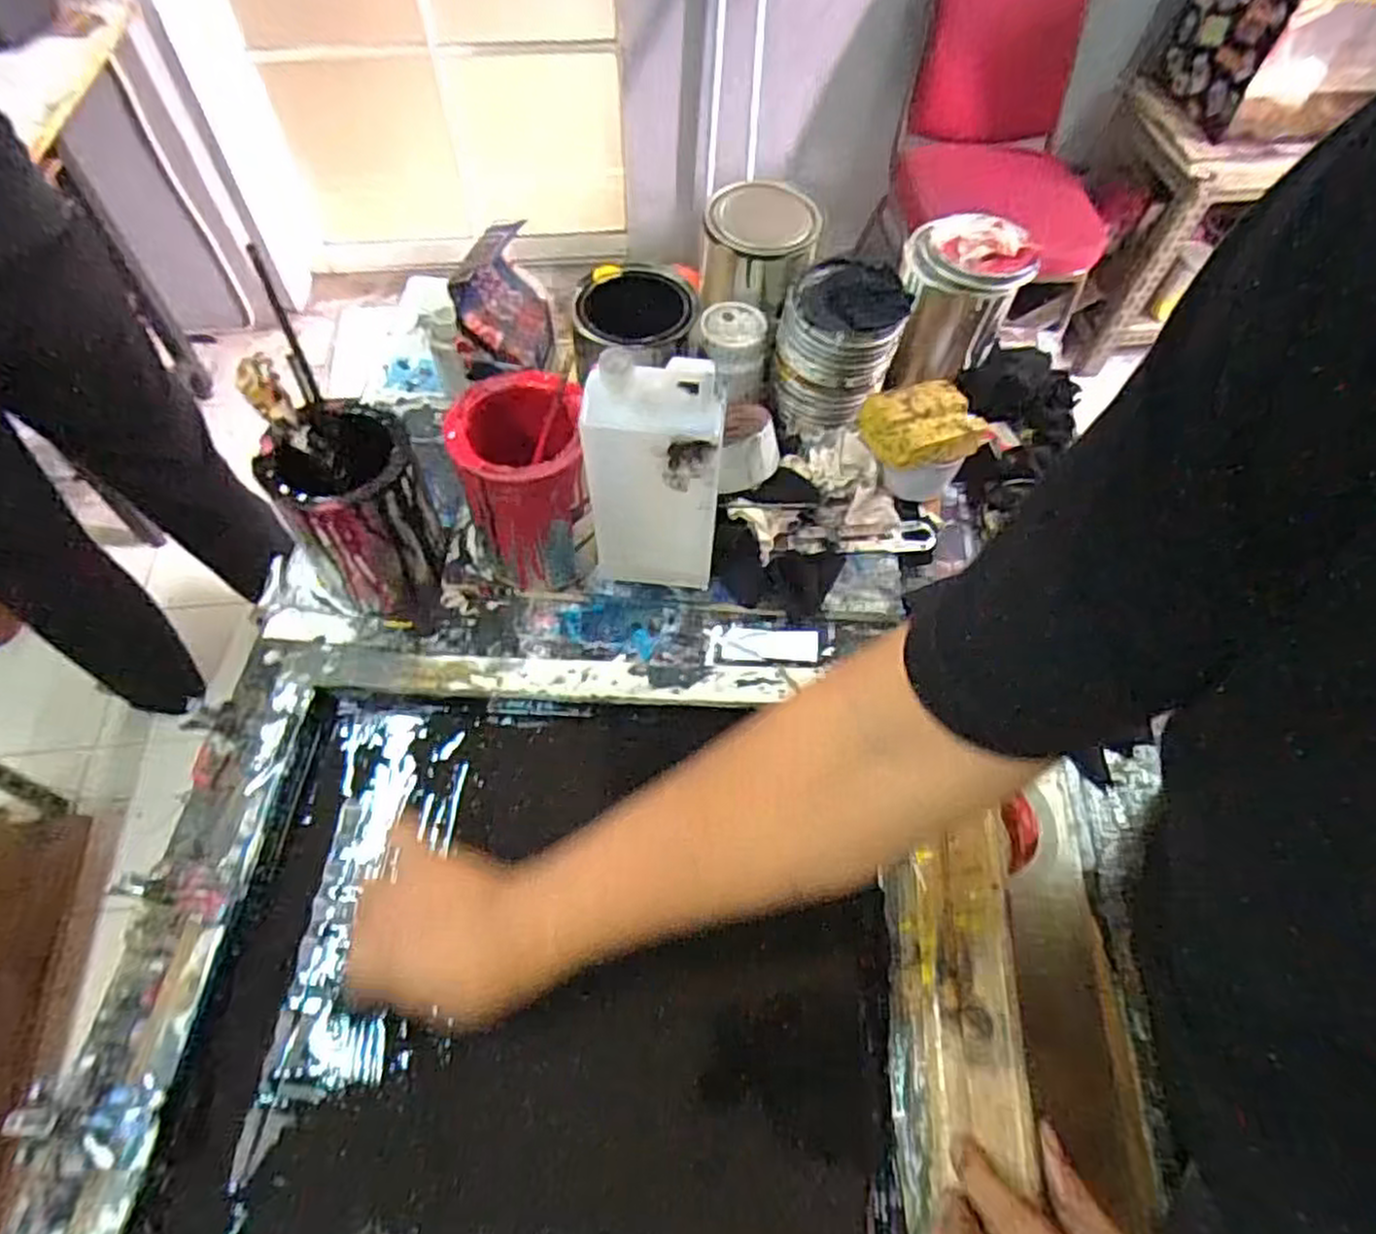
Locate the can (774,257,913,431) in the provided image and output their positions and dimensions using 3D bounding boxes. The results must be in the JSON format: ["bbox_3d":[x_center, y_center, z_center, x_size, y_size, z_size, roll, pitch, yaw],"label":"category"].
[{"bbox_3d":[0.136,-0.245,0.698,0.100,0.112,0.094,1,59,-1],"label":"can"}]

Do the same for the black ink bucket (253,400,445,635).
[{"bbox_3d":[-0.260,-0.080,0.610,0.105,0.142,0.112,1,59,-1],"label":"black ink bucket"}]

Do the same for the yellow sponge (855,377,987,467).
[{"bbox_3d":[0.204,-0.169,0.668,0.105,0.029,0.070,-19,62,-13],"label":"yellow sponge"}]

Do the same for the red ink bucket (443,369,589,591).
[{"bbox_3d":[-0.130,-0.109,0.619,0.098,0.140,0.111,-5,59,-5],"label":"red ink bucket"}]

